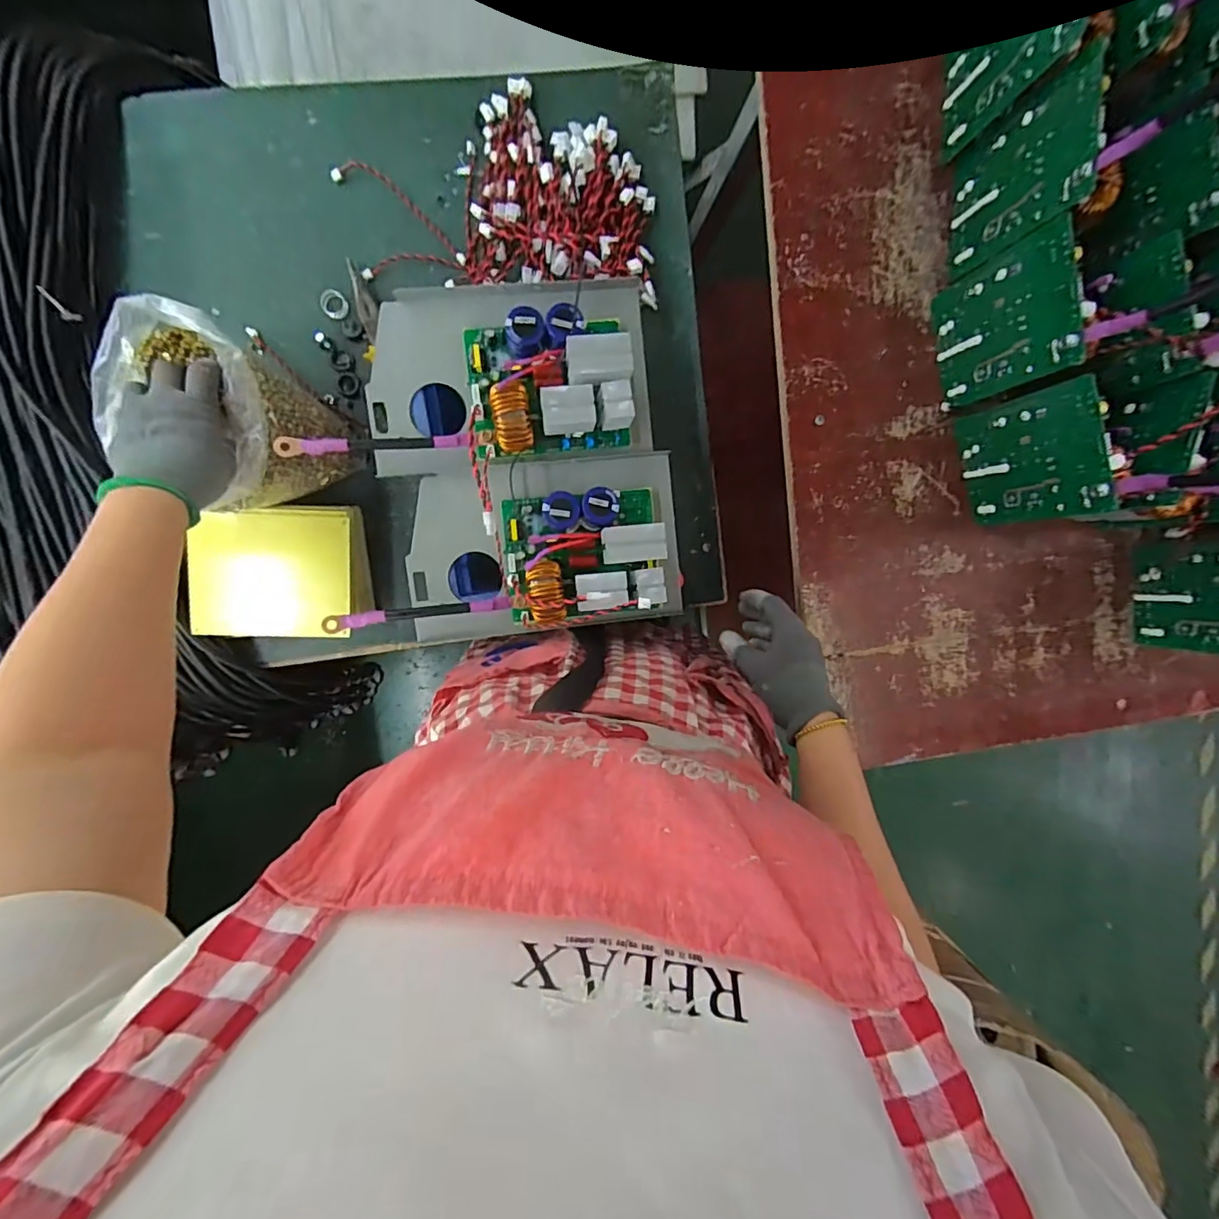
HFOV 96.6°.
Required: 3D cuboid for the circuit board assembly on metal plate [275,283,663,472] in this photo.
[{"bbox_3d":[-0.125,-0.224,0.499,0.333,0.088,0.169,-7,96,-6],"label":"circuit board assembly on metal plate"}]

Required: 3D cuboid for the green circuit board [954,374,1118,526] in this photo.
[{"bbox_3d":[0.412,-0.147,0.538,0.020,0.151,0.120,-19,97,-2],"label":"green circuit board"}]

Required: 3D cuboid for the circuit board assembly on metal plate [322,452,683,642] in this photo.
[{"bbox_3d":[-0.095,-0.058,0.525,0.343,0.102,0.167,-7,96,-6],"label":"circuit board assembly on metal plate"}]

